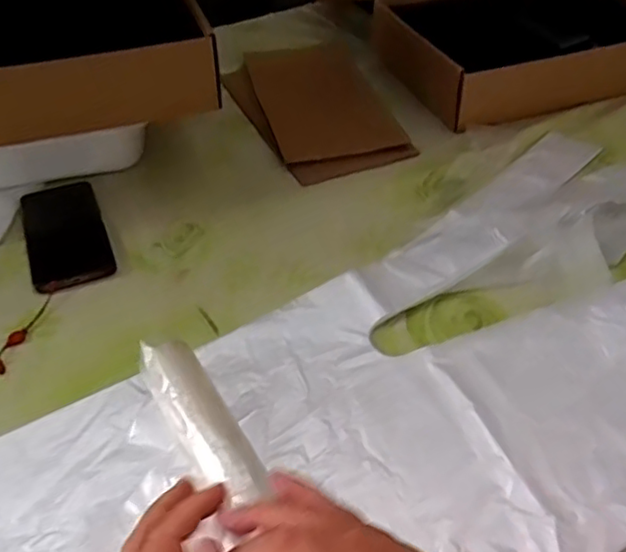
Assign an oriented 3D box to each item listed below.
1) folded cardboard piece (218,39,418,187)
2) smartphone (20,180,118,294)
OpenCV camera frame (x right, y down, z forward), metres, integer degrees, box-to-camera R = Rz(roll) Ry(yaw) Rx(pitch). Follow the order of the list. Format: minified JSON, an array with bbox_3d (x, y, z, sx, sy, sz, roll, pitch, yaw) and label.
[{"bbox_3d":[0.005,-0.226,0.828,0.170,0.024,0.282,-17,46,-15],"label":"folded cardboard piece"},{"bbox_3d":[-0.254,-0.046,0.665,0.076,0.004,0.163,-18,47,-16],"label":"smartphone"}]

